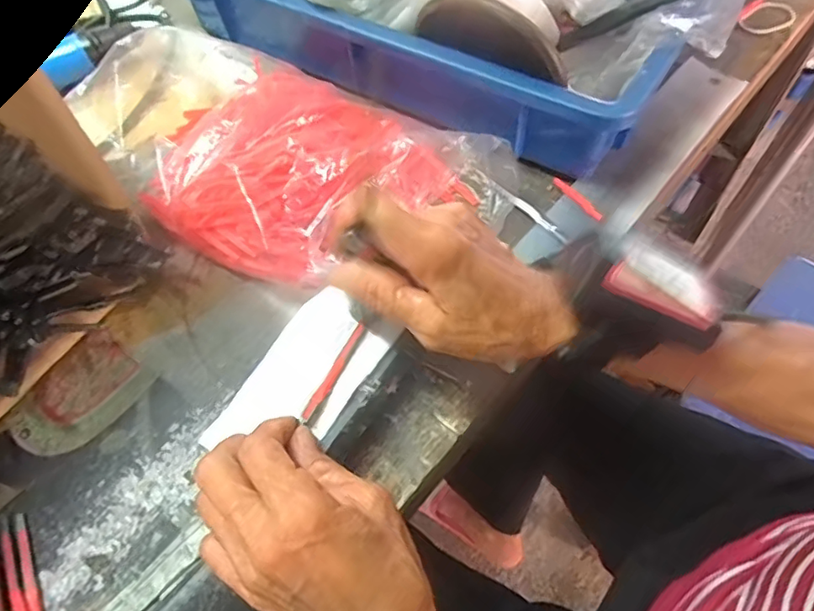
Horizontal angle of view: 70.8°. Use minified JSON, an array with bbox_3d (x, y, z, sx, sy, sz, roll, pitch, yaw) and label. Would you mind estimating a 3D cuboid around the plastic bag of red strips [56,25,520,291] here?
[{"bbox_3d":[-0.104,-0.104,0.414,0.270,0.060,0.140,22,62,15],"label":"plastic bag of red strips"}]

